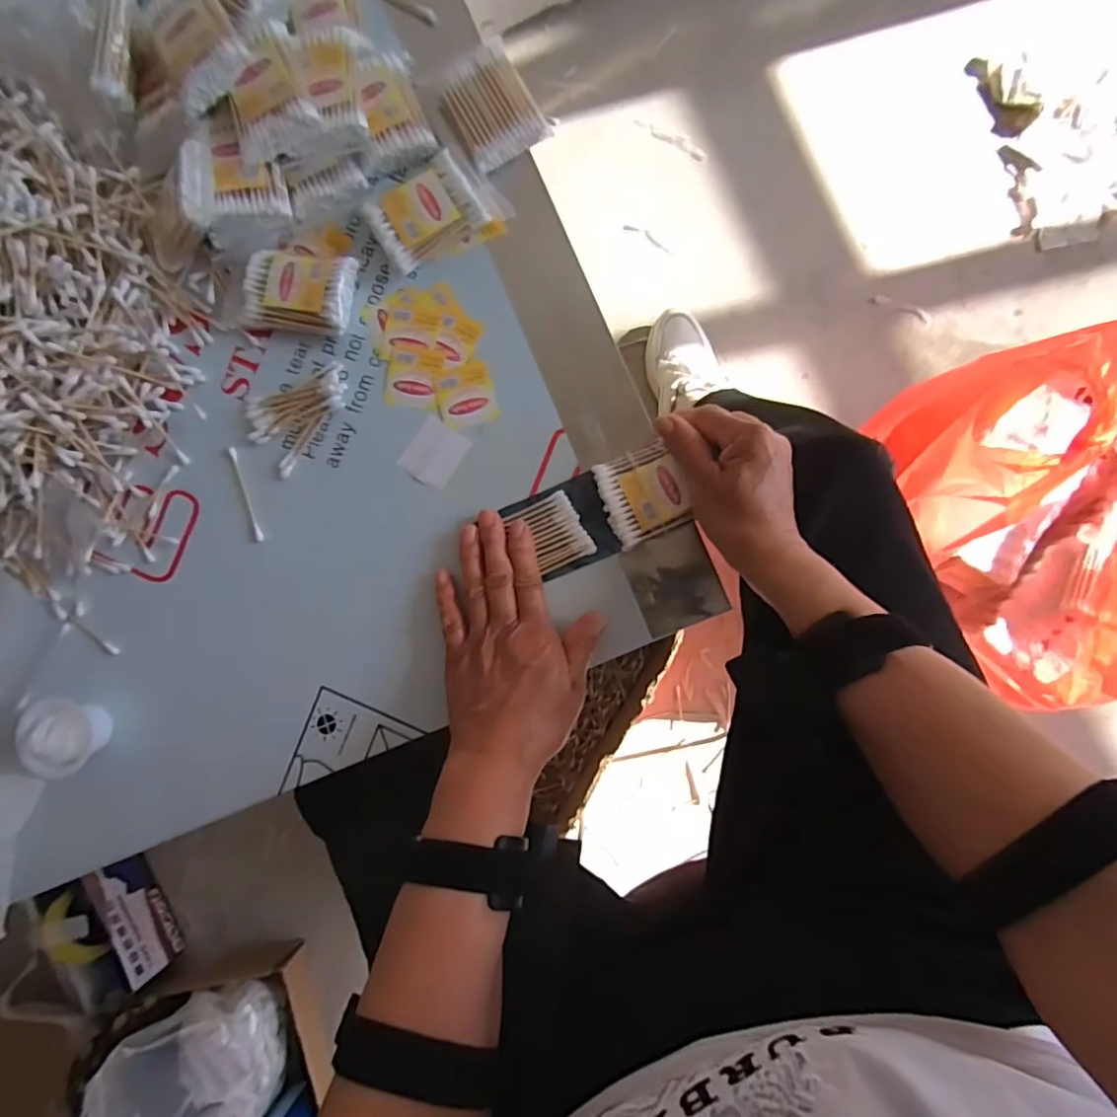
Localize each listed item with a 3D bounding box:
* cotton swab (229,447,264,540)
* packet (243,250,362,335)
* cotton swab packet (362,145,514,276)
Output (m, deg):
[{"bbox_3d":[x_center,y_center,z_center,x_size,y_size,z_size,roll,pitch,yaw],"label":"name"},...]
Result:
[{"bbox_3d":[-0.227,-0.047,0.419,0.006,0.004,0.072,-19,85,4],"label":"cotton swab"},{"bbox_3d":[-0.185,-0.191,0.415,0.074,0.023,0.053,7,88,5],"label":"packet"},{"bbox_3d":[-0.087,-0.246,0.406,0.088,0.025,0.054,-34,85,2],"label":"cotton swab packet"}]

